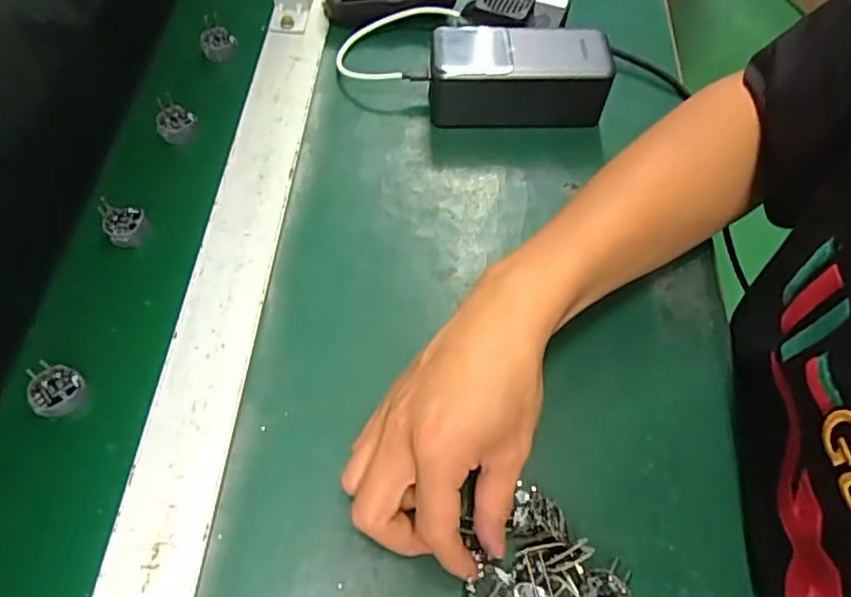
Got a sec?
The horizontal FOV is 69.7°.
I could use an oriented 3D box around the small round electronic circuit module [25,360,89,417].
[{"bbox_3d":[-0.217,0.052,0.355,0.028,0.014,0.029,1,60,-2],"label":"small round electronic circuit module"}]

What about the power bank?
[{"bbox_3d":[0.068,-0.165,0.457,0.129,0.056,0.051,-1,61,-3],"label":"power bank"}]

